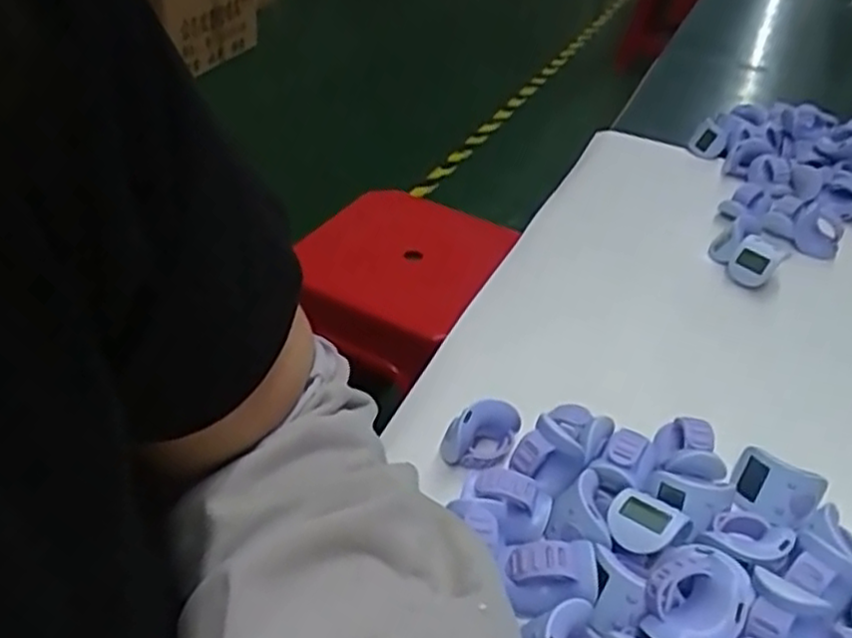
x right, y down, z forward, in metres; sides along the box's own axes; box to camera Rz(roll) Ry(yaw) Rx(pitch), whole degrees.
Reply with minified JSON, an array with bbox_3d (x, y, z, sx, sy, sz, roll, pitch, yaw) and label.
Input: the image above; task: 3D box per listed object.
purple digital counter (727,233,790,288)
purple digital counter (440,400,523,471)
[{"bbox_3d":[0.235,-0.039,0.522,0.031,0.038,0.012,26,42,23],"label":"purple digital counter"},{"bbox_3d":[0.028,0.059,0.372,0.034,0.027,0.031,16,39,12],"label":"purple digital counter"}]

